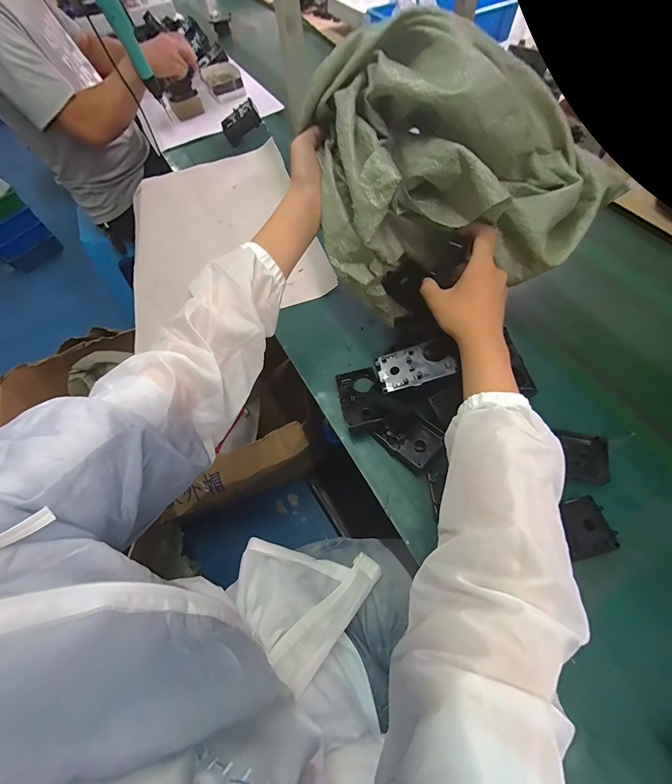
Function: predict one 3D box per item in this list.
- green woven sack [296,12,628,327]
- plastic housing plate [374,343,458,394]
[{"bbox_3d":[0.134,-0.265,0.400,0.298,0.223,0.240,-13,62,-4],"label":"green woven sack"},{"bbox_3d":[0.102,-0.035,0.424,0.094,0.005,0.055,-18,59,8],"label":"plastic housing plate"}]

